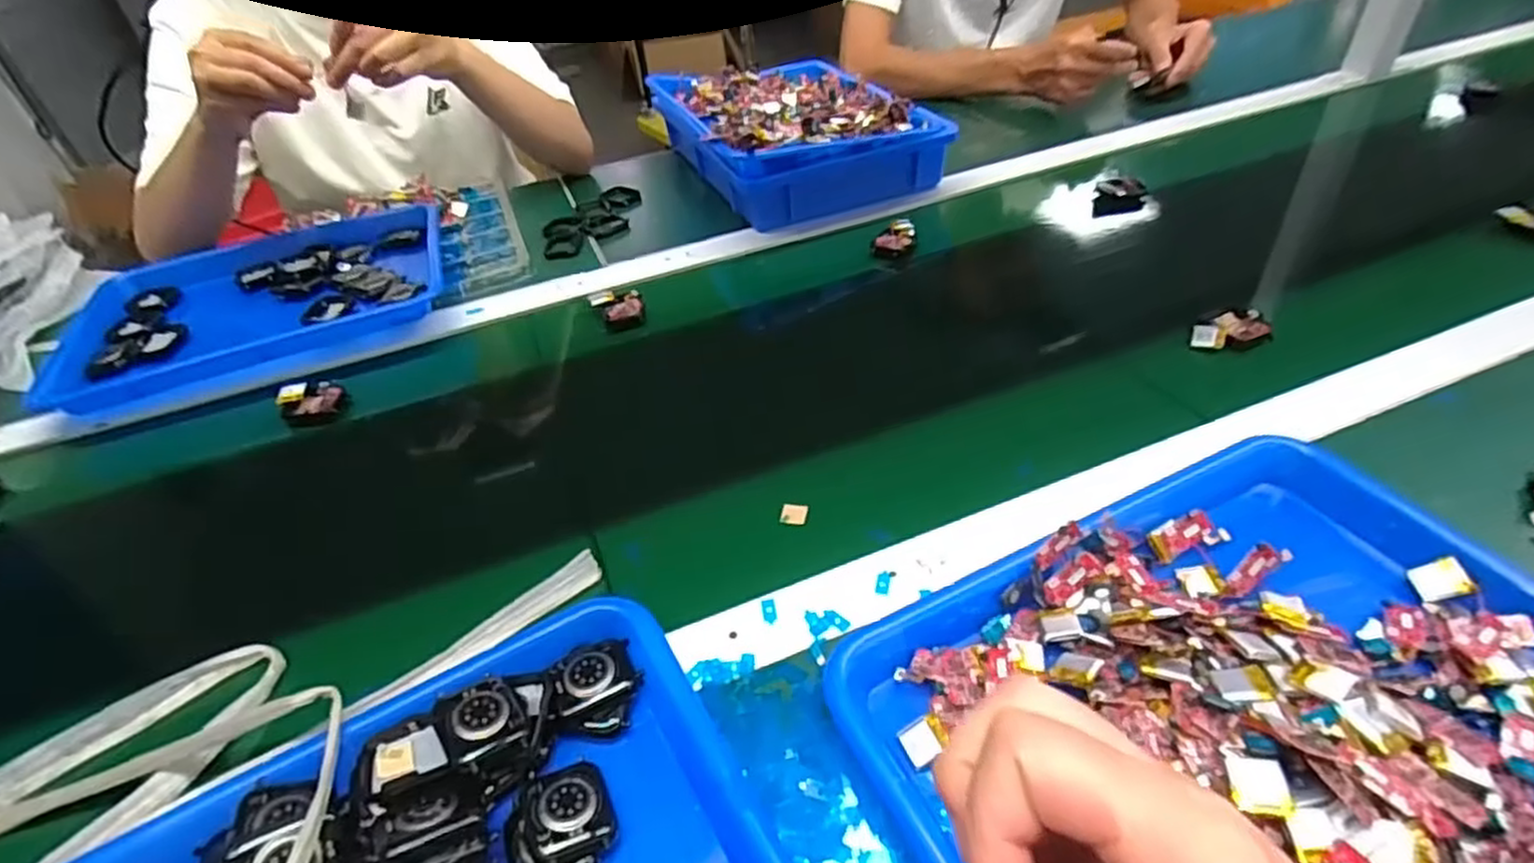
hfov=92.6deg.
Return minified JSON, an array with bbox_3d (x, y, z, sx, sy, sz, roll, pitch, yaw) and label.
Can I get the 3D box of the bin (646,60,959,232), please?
[{"bbox_3d":[0.025,-0.352,0.848,0.242,0.082,0.302,-19,44,-13],"label":"bin"}]

